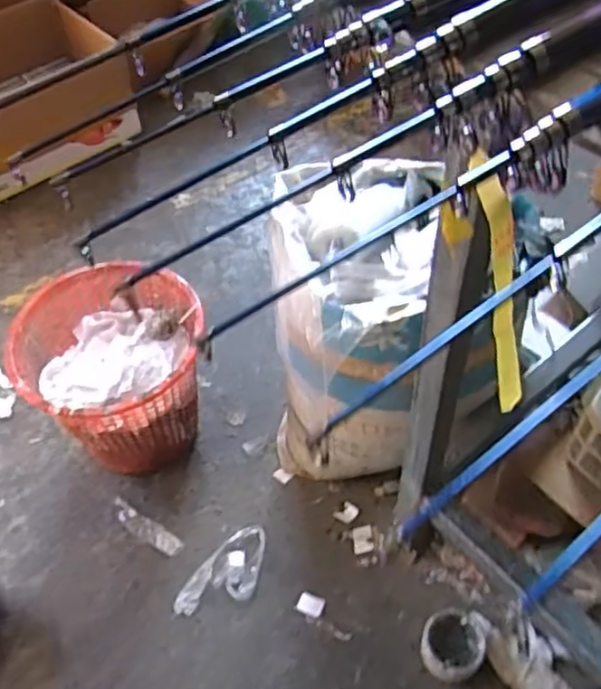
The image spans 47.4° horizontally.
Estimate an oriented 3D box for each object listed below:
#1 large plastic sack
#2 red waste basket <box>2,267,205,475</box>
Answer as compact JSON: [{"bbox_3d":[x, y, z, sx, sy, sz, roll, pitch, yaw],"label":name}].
[{"bbox_3d":[0.068,-0.028,1.049,0.201,0.431,0.334,5,53,6],"label":"large plastic sack"},{"bbox_3d":[-0.290,0.062,1.111,0.266,0.264,0.268,-2,52,2],"label":"red waste basket"}]

